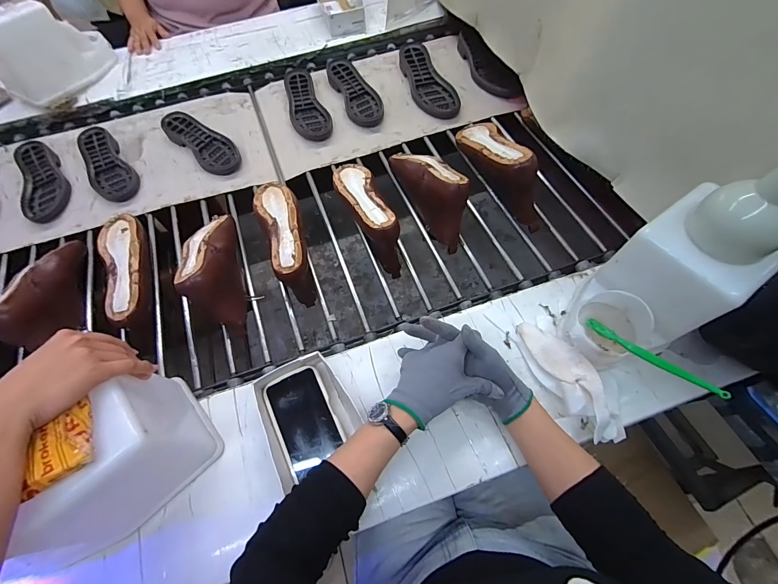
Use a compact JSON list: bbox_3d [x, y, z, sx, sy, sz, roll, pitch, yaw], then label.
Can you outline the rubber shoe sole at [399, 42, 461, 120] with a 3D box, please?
[{"bbox_3d":[0.095,-0.532,0.861,0.094,0.036,0.260,-16,63,-5],"label":"rubber shoe sole"}]

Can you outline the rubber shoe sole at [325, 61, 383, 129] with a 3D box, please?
[{"bbox_3d":[-0.088,-0.501,0.858,0.087,0.036,0.241,-25,64,-10],"label":"rubber shoe sole"}]

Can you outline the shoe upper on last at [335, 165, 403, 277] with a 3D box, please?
[{"bbox_3d":[-0.046,-0.155,0.681,0.073,0.109,0.232,-20,63,-7],"label":"shoe upper on last"}]

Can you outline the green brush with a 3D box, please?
[{"bbox_3d":[0.327,0.080,0.435,0.010,0.021,0.169,-29,33,-11],"label":"green brush"}]

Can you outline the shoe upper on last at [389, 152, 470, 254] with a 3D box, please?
[{"bbox_3d":[0.086,-0.210,0.670,0.075,0.098,0.236,-24,64,-9],"label":"shoe upper on last"}]

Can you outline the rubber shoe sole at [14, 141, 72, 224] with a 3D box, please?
[{"bbox_3d":[-0.772,-0.250,0.757,0.085,0.031,0.228,-29,65,-11],"label":"rubber shoe sole"}]

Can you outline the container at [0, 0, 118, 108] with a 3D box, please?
[{"bbox_3d":[-0.829,-0.586,0.830,0.128,0.195,0.252,20,65,13],"label":"container"}]

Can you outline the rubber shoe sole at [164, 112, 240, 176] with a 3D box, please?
[{"bbox_3d":[-0.428,-0.346,0.794,0.225,0.041,0.084,38,71,20],"label":"rubber shoe sole"}]

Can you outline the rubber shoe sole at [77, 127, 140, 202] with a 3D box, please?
[{"bbox_3d":[-0.647,-0.293,0.781,0.087,0.034,0.225,-36,66,-15],"label":"rubber shoe sole"}]

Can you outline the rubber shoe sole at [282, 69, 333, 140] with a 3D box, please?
[{"bbox_3d":[-0.211,-0.467,0.846,0.085,0.040,0.256,-21,63,-7],"label":"rubber shoe sole"}]

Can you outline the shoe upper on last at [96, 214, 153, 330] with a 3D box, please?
[{"bbox_3d":[-0.472,-0.036,0.630,0.067,0.061,0.236,-21,63,-7],"label":"shoe upper on last"}]

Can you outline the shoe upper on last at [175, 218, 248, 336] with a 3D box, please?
[{"bbox_3d":[-0.311,-0.042,0.606,0.074,0.102,0.229,-17,63,-5],"label":"shoe upper on last"}]

